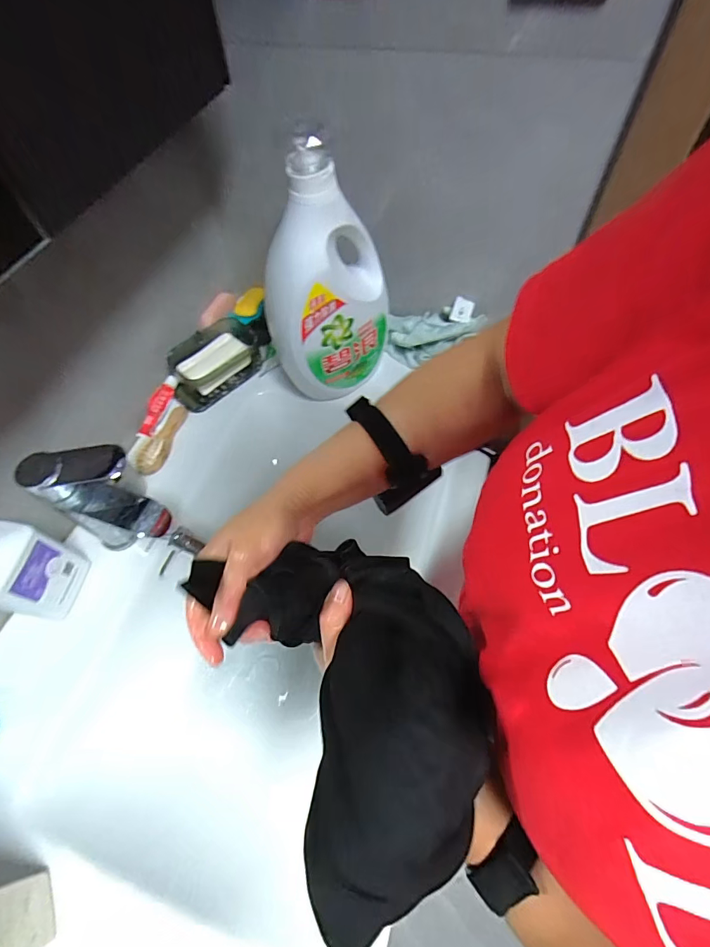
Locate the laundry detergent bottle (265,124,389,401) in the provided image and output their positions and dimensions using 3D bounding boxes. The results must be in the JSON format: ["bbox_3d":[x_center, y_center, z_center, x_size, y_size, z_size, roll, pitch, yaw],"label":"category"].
[{"bbox_3d":[-0.037,-0.242,0.547,0.163,0.316,0.085,-17,59,-6],"label":"laundry detergent bottle"}]

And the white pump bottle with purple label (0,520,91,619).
[{"bbox_3d":[-0.366,0.096,0.447,0.047,0.197,0.085,5,59,7],"label":"white pump bottle with purple label"}]

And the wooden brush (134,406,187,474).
[{"bbox_3d":[-0.292,-0.054,0.637,0.035,0.024,0.123,7,60,8],"label":"wooden brush"}]

